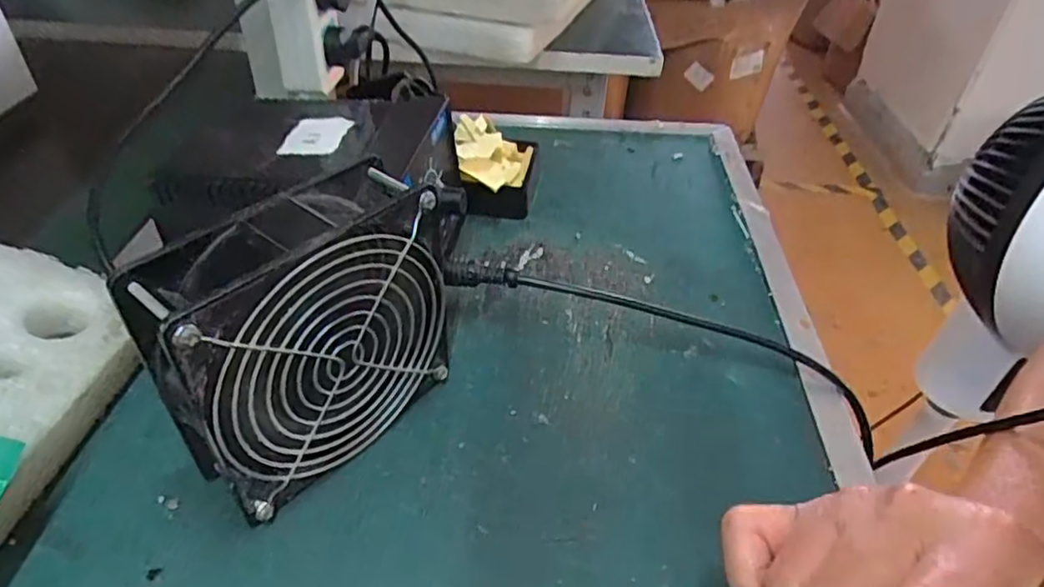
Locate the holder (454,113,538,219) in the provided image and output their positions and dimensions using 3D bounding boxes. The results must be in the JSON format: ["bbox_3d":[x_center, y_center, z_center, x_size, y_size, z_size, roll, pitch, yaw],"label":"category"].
[{"bbox_3d":[-0.018,-0.091,0.459,0.062,0.051,0.083,2,41,-1],"label":"holder"}]

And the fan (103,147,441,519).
[{"bbox_3d":[-0.085,0.019,0.280,0.046,0.120,0.128,30,48,27],"label":"fan"}]

